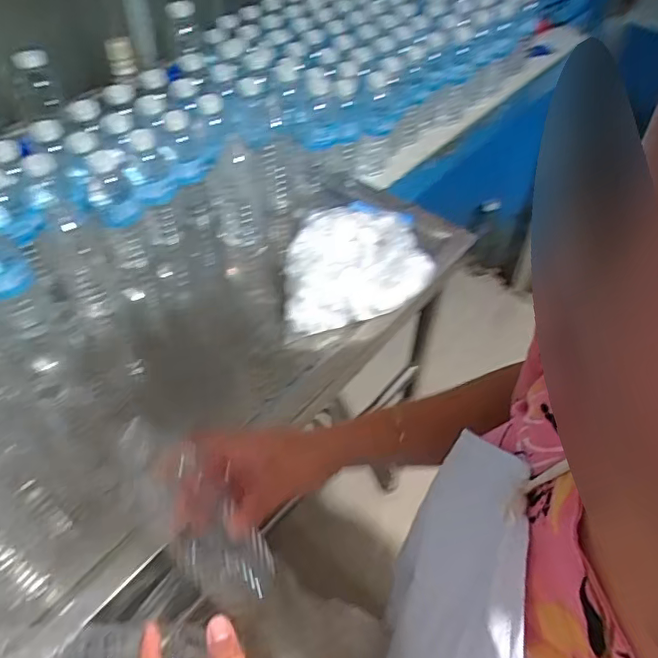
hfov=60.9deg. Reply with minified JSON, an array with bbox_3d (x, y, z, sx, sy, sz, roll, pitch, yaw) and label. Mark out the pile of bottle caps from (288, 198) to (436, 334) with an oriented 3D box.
[{"bbox_3d":[0.026,-0.092,0.761,0.203,0.066,0.175,-15,52,-13],"label":"pile of bottle caps"}]

